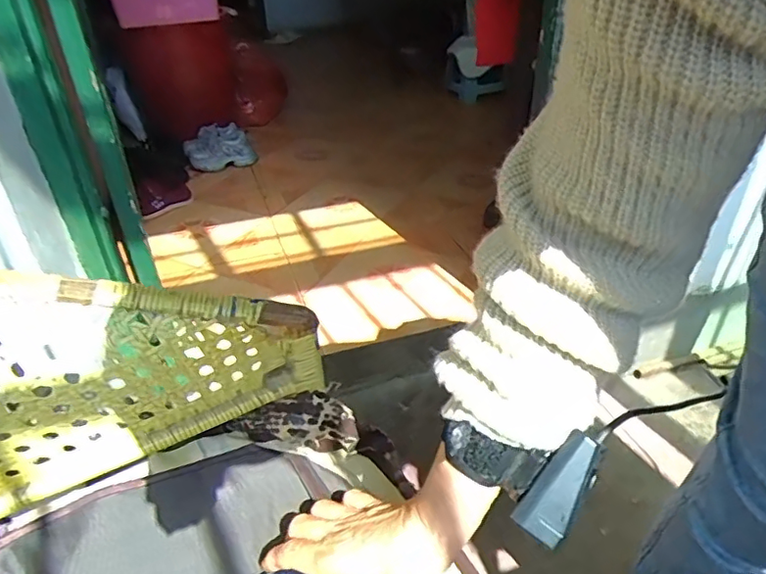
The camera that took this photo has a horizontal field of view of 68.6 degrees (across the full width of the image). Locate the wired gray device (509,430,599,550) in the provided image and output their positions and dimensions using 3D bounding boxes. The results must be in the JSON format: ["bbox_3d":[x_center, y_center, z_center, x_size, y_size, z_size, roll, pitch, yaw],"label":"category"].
[{"bbox_3d":[0.107,0.119,0.336,0.027,0.014,0.066,32,86,39],"label":"wired gray device"}]

